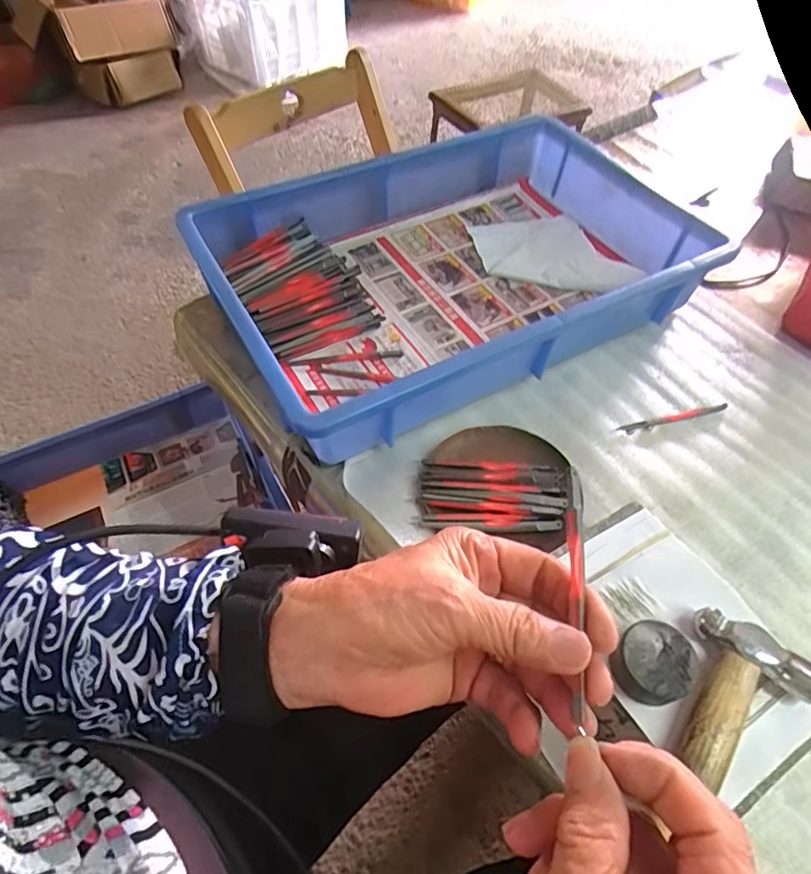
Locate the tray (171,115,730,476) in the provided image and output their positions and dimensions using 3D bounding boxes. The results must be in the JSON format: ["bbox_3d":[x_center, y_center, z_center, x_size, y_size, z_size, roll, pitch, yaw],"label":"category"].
[{"bbox_3d":[0.045,-0.162,0.504,0.425,0.078,0.278,-25,59,-19],"label":"tray"}]

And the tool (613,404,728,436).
[{"bbox_3d":[0.227,-0.016,0.455,0.106,0.004,0.009,-14,56,-12],"label":"tool"}]

